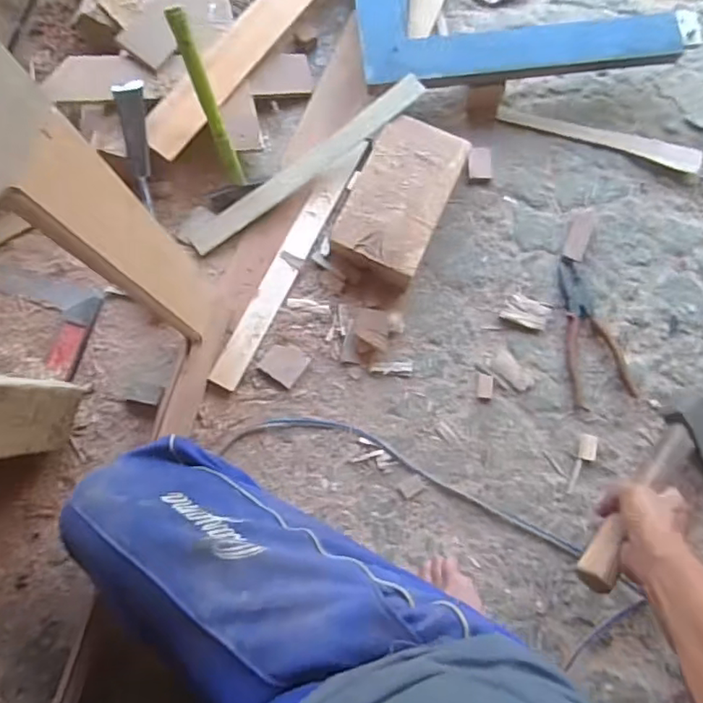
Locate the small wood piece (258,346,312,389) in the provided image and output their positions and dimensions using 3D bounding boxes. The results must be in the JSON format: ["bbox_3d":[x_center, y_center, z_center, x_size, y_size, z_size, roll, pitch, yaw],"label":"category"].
[{"bbox_3d":[-0.088,0.015,0.768,0.049,0.012,0.050,34,82,8],"label":"small wood piece"}]

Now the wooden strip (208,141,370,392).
[{"bbox_3d":[-0.085,-0.121,0.782,0.043,0.015,0.371,27,81,6],"label":"wooden strip"}]

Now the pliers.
[{"bbox_3d":[0.313,-0.028,0.784,0.081,0.019,0.200,-16,79,-2],"label":"pliers"}]

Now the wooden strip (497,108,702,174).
[{"bbox_3d":[0.359,-0.309,0.846,0.294,0.008,0.031,15,80,4],"label":"wooden strip"}]

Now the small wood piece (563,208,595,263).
[{"bbox_3d":[0.320,-0.166,0.818,0.031,0.007,0.080,15,80,4],"label":"small wood piece"}]

